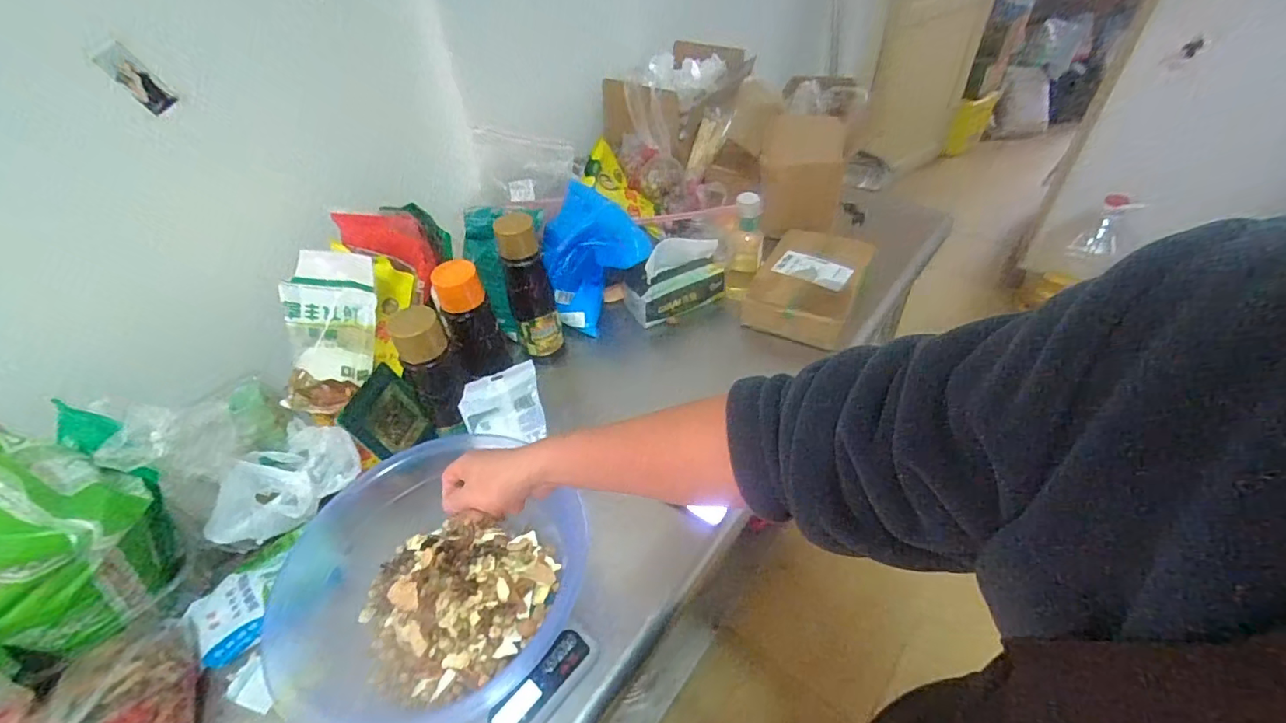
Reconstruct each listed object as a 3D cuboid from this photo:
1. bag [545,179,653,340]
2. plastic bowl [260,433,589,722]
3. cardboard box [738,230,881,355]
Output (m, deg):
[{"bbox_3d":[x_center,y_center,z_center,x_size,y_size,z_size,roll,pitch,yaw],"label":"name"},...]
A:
[{"bbox_3d":[-0.081,-0.190,0.975,0.186,0.172,0.190,-7,45,-1],"label":"bag"},{"bbox_3d":[-0.228,0.223,0.590,0.315,0.099,0.280,-24,48,-18],"label":"plastic bowl"},{"bbox_3d":[0.285,-0.134,0.942,0.170,0.083,0.199,20,50,23],"label":"cardboard box"}]

